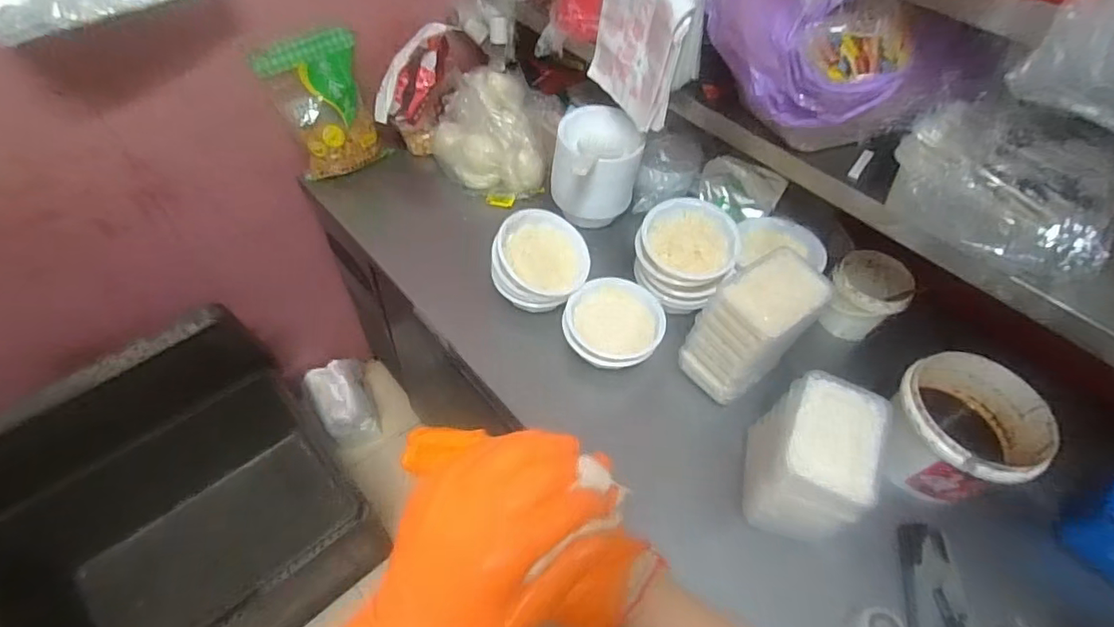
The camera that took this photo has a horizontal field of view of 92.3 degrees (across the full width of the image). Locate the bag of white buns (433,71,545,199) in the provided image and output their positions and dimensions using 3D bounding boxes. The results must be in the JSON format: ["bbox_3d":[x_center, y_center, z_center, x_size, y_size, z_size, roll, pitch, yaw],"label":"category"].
[{"bbox_3d":[-0.147,-0.420,1.188,0.233,0.167,0.275,-2,52,-7],"label":"bag of white buns"}]

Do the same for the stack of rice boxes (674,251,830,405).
[{"bbox_3d":[0.313,0.021,0.856,0.170,0.189,0.116,-27,59,-24],"label":"stack of rice boxes"}]

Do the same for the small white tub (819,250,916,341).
[{"bbox_3d":[0.562,-0.028,0.996,0.126,0.120,0.141,34,57,20],"label":"small white tub"}]

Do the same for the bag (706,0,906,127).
[{"bbox_3d":[0.317,-0.399,0.752,0.123,0.158,0.318,-29,78,-25],"label":"bag"}]

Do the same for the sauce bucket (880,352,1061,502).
[{"bbox_3d":[0.586,0.170,0.796,0.171,0.132,0.193,-15,55,-16],"label":"sauce bucket"}]

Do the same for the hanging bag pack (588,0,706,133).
[{"bbox_3d":[0.156,-0.488,0.916,0.090,0.250,0.208,-22,58,-21],"label":"hanging bag pack"}]

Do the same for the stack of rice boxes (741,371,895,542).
[{"bbox_3d":[0.342,0.195,0.731,0.130,0.149,0.175,28,55,15],"label":"stack of rice boxes"}]

